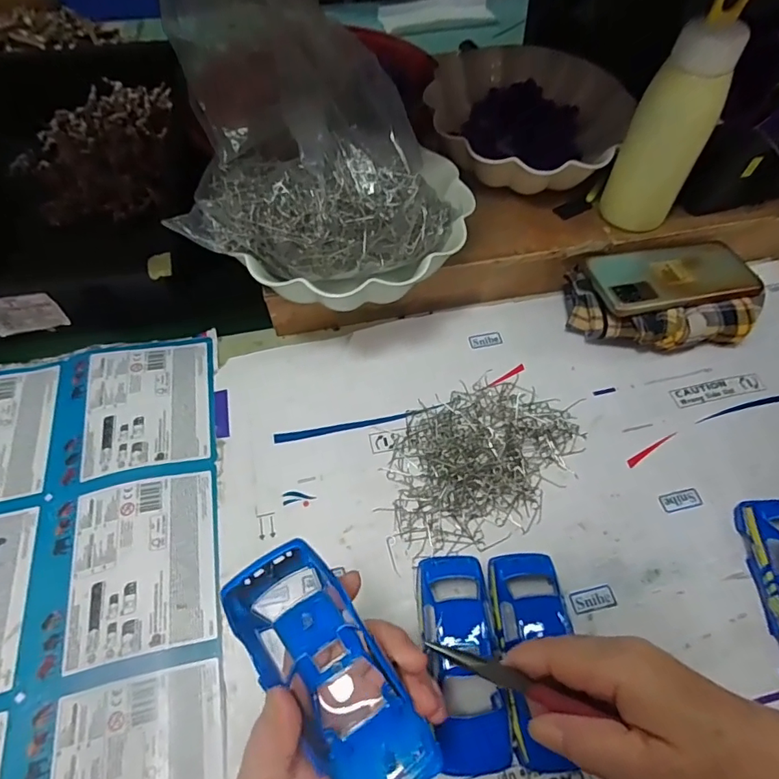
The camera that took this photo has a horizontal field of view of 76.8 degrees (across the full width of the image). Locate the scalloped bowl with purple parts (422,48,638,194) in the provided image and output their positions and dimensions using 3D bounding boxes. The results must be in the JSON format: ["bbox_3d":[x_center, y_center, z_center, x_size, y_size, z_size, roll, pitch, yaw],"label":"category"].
[{"bbox_3d":[0.144,-0.292,0.547,0.201,0.075,0.210,0,55,0],"label":"scalloped bowl with purple parts"}]

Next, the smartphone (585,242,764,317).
[{"bbox_3d":[0.275,-0.115,0.479,0.160,0.008,0.079,-12,56,-8],"label":"smartphone"}]

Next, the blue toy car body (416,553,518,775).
[{"bbox_3d":[0.050,0.177,0.330,0.049,0.038,0.126,-5,57,-5],"label":"blue toy car body"}]

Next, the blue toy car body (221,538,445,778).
[{"bbox_3d":[-0.032,0.144,0.253,0.051,0.034,0.130,-34,84,-21],"label":"blue toy car body"}]

